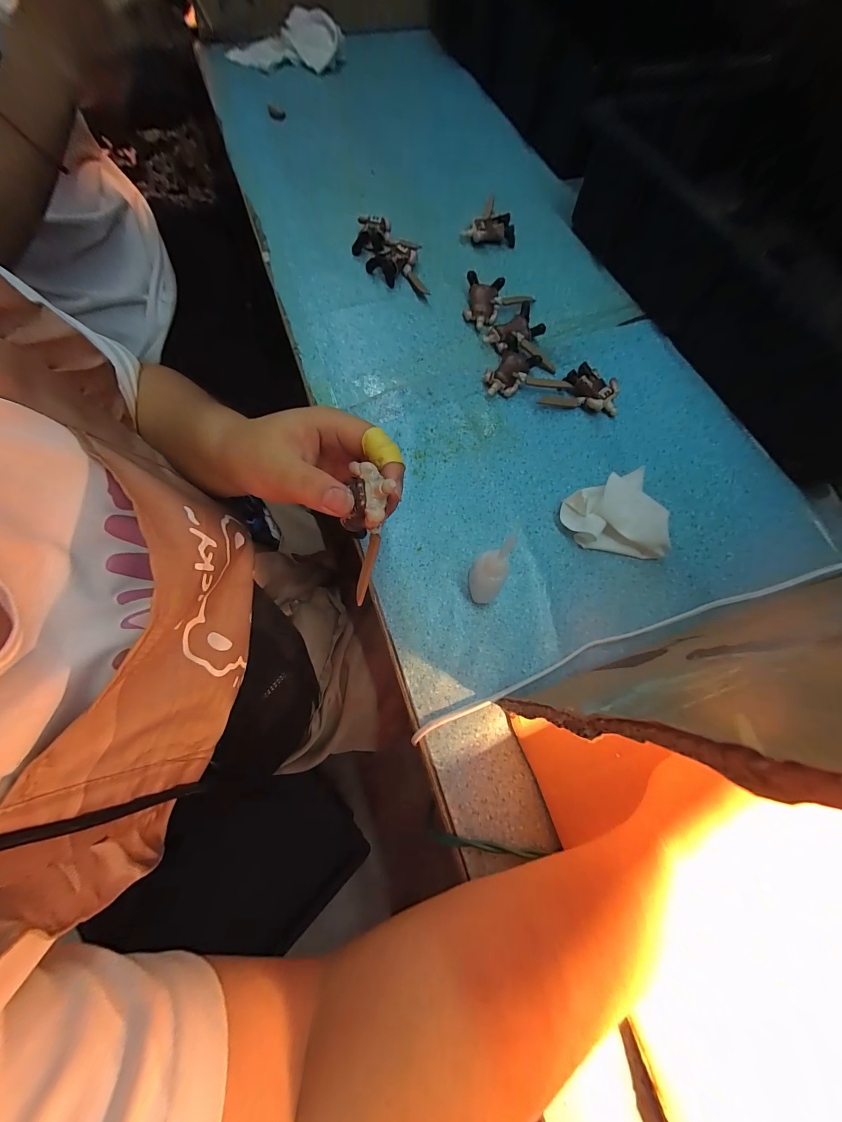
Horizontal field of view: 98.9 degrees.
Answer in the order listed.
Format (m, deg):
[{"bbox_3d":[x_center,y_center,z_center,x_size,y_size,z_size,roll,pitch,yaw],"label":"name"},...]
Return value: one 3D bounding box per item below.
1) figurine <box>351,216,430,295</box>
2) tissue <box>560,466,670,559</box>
[{"bbox_3d":[-0.034,-0.346,0.411,0.056,0.023,0.116,-38,76,-14],"label":"figurine"},{"bbox_3d":[0.161,-0.035,0.306,0.071,0.033,0.069,-7,71,-4],"label":"tissue"}]

